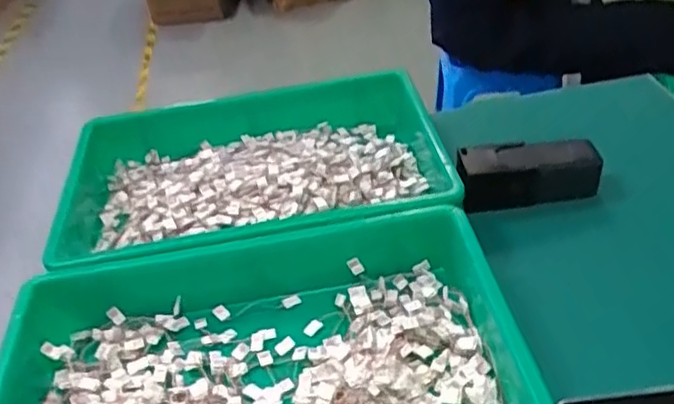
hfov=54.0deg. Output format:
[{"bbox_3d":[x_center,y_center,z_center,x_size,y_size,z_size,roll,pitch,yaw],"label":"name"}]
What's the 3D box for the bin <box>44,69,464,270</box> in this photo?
[{"bbox_3d":[-0.096,-0.031,0.759,0.442,0.095,0.256,-11,38,-3],"label":"bin"}]

